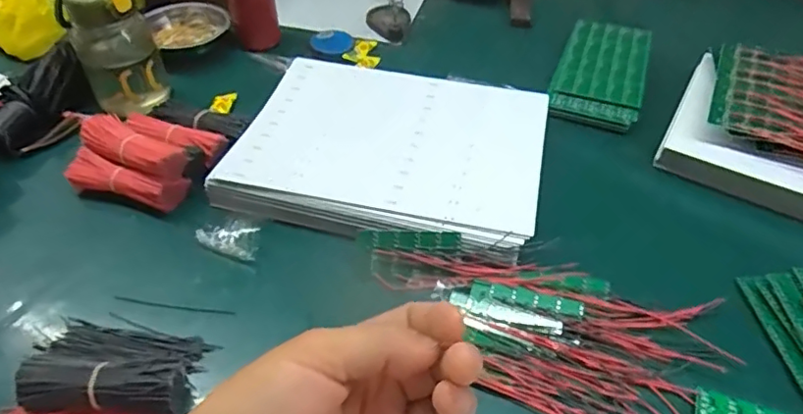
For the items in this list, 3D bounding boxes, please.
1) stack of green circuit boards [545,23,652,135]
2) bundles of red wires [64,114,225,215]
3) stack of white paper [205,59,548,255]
[{"bbox_3d":[0.268,-0.182,0.745,0.110,0.033,0.218,18,49,15],"label":"stack of green circuit boards"},{"bbox_3d":[-0.276,-0.057,0.606,0.142,0.059,0.103,10,45,7],"label":"bundles of red wires"},{"bbox_3d":[-0.015,-0.067,0.627,0.333,0.033,0.252,11,47,9],"label":"stack of white paper"}]

